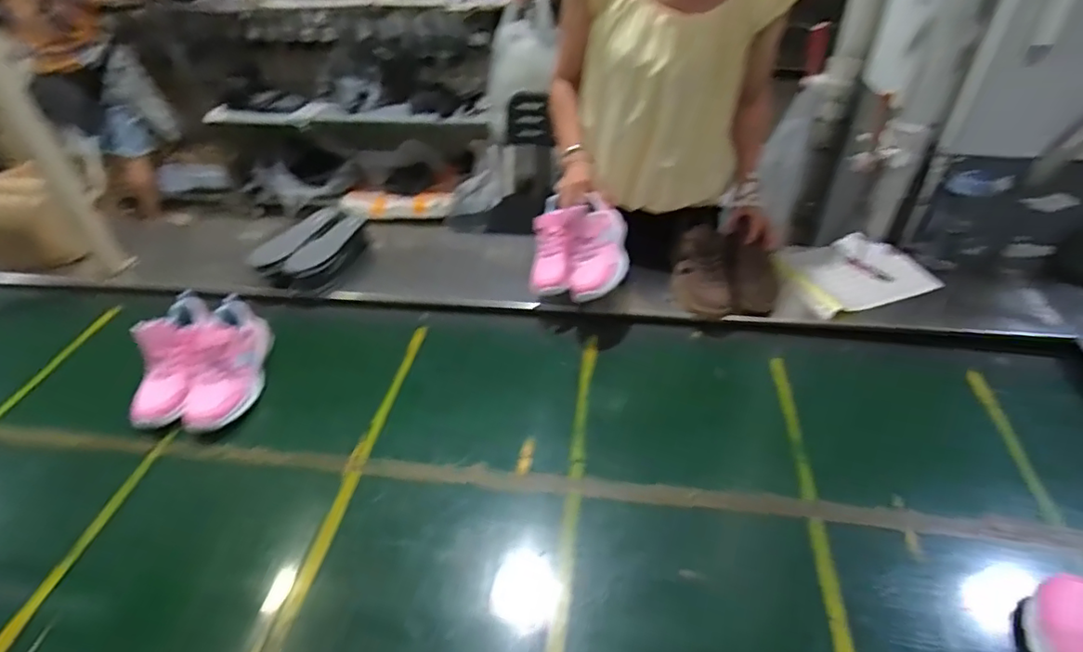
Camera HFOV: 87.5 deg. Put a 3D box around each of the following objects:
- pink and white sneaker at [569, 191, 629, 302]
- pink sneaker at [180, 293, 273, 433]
[{"bbox_3d":[0.119,-0.163,1.089,0.104,0.079,0.236,9,62,12],"label":"pink and white sneaker"},{"bbox_3d":[-0.557,0.062,1.004,0.102,0.118,0.241,-4,41,-2],"label":"pink sneaker"}]

